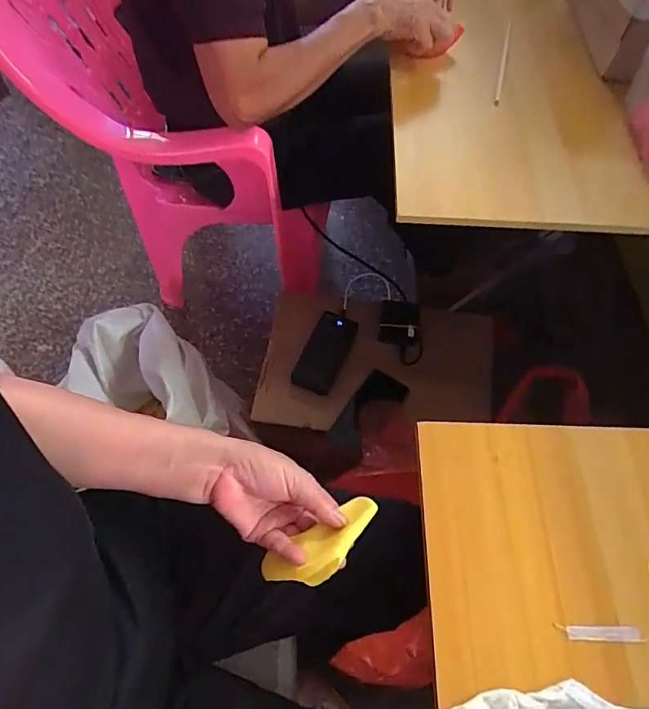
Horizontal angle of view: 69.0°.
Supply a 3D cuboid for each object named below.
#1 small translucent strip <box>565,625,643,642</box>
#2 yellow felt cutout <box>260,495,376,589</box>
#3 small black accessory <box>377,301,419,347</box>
[{"bbox_3d":[0.232,0.232,0.392,0.060,0.004,0.011,1,62,-1],"label":"small translucent strip"},{"bbox_3d":[-0.002,0.159,0.386,0.109,0.055,0.012,-31,110,-4],"label":"yellow felt cutout"},{"bbox_3d":[0.140,-0.064,0.880,0.072,0.021,0.094,7,62,2],"label":"small black accessory"}]

